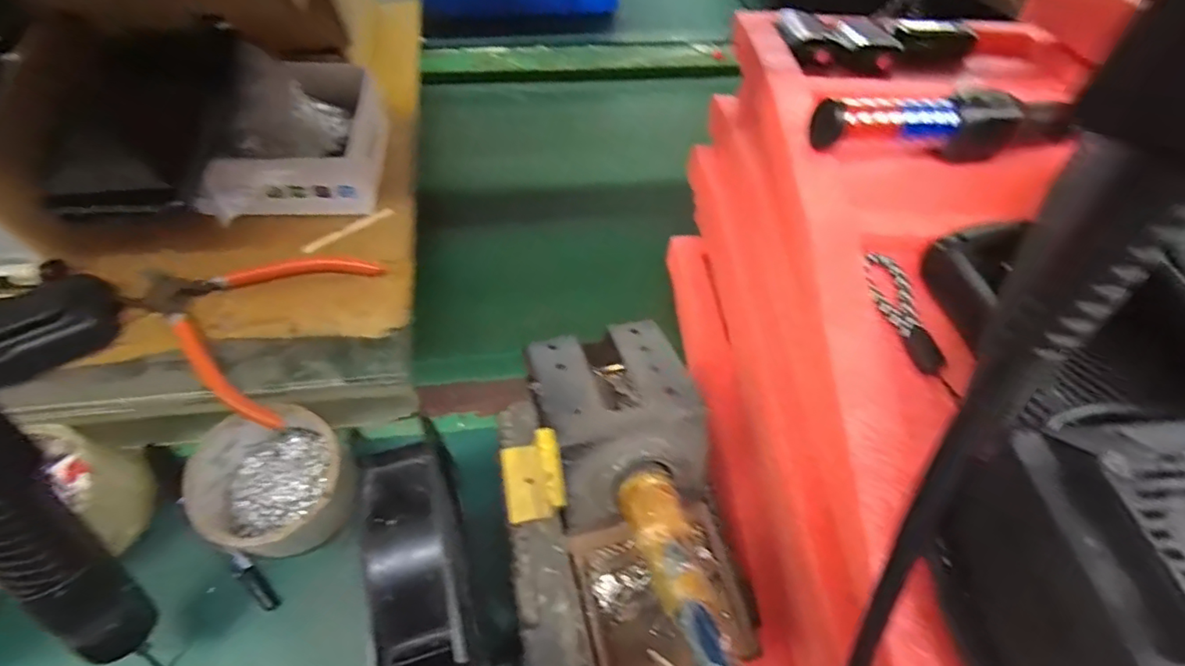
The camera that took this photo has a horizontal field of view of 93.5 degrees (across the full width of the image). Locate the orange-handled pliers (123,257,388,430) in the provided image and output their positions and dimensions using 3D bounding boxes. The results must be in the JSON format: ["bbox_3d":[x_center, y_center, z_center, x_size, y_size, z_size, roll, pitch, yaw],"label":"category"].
[{"bbox_3d":[-0.225,-0.019,0.361,0.126,0.024,0.119,21,62,7],"label":"orange-handled pliers"}]

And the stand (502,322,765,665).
[{"bbox_3d":[0.008,0.077,0.257,0.102,0.079,0.163,-13,63,-11],"label":"stand"}]

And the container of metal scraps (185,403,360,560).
[{"bbox_3d":[-0.192,0.089,0.342,0.080,0.054,0.083,2,61,-3],"label":"container of metal scraps"}]

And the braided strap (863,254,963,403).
[{"bbox_3d":[0.125,-0.005,0.222,0.015,0.004,0.064,-4,62,-7],"label":"braided strap"}]

